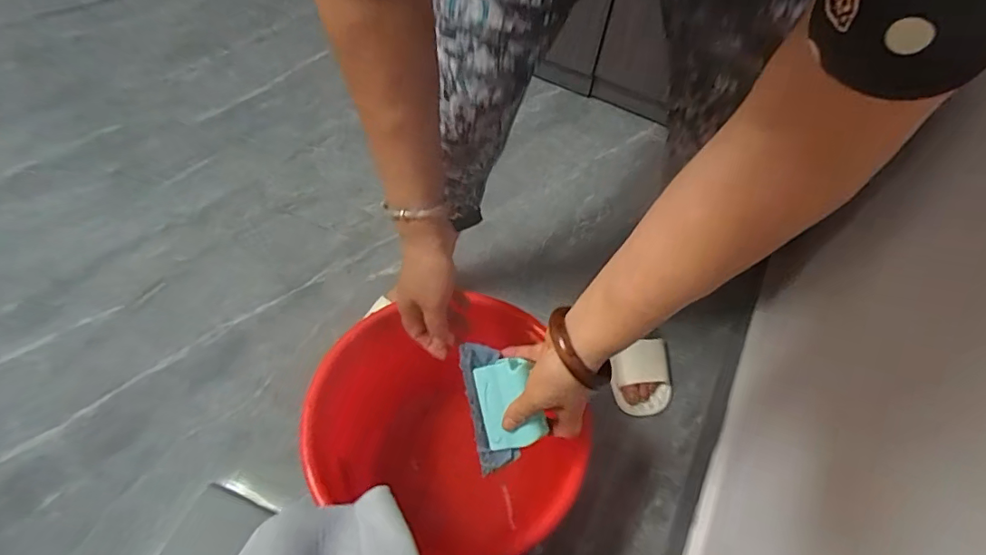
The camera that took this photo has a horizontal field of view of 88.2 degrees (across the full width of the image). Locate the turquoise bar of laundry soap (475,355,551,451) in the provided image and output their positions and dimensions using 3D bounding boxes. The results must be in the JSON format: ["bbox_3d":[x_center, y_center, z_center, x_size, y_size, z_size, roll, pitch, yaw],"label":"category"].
[{"bbox_3d":[0.013,0.122,0.494,0.015,0.059,0.080,0,71,-55],"label":"turquoise bar of laundry soap"}]

